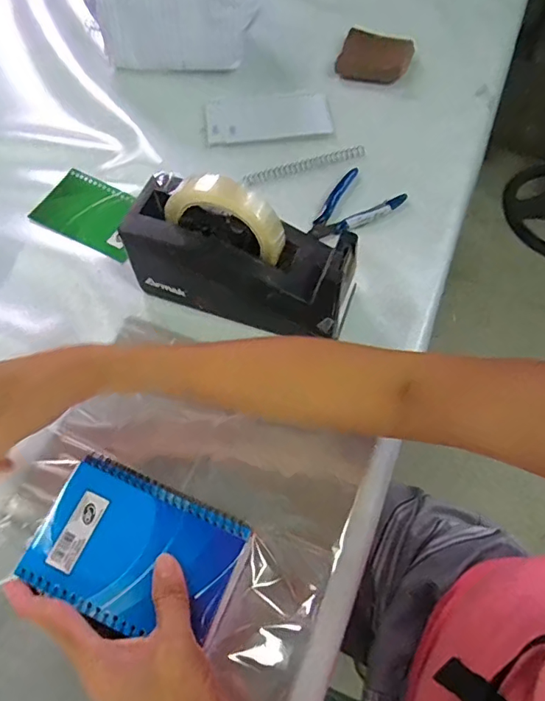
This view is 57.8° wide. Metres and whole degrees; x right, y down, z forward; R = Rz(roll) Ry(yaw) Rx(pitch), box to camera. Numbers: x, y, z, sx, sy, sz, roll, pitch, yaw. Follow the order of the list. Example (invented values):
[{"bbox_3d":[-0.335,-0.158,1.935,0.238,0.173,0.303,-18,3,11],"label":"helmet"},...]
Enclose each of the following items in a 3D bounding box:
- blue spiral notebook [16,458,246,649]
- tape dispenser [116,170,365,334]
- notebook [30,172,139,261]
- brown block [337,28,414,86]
[{"bbox_3d":[-0.090,0.132,0.328,0.131,0.008,0.090,22,65,12],"label":"blue spiral notebook"},{"bbox_3d":[-0.027,-0.081,0.433,0.201,0.125,0.078,22,64,12],"label":"tape dispenser"},{"bbox_3d":[-0.193,-0.150,0.536,0.127,0.004,0.080,27,65,14],"label":"notebook"},{"bbox_3d":[0.133,-0.383,0.644,0.091,0.019,0.077,18,64,10],"label":"brown block"}]

